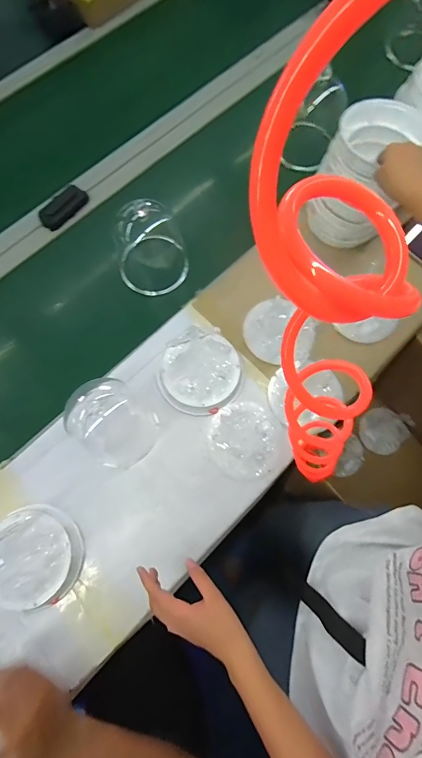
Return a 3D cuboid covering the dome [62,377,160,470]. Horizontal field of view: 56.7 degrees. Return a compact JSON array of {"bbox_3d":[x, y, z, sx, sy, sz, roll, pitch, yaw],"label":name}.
[{"bbox_3d":[-0.157,0.071,0.620,0.122,0.120,0.117,0,74,-1],"label":"dome"}]

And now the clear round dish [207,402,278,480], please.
[{"bbox_3d":[0.055,0.104,0.663,0.113,0.022,0.125,-17,76,-3],"label":"clear round dish"}]

